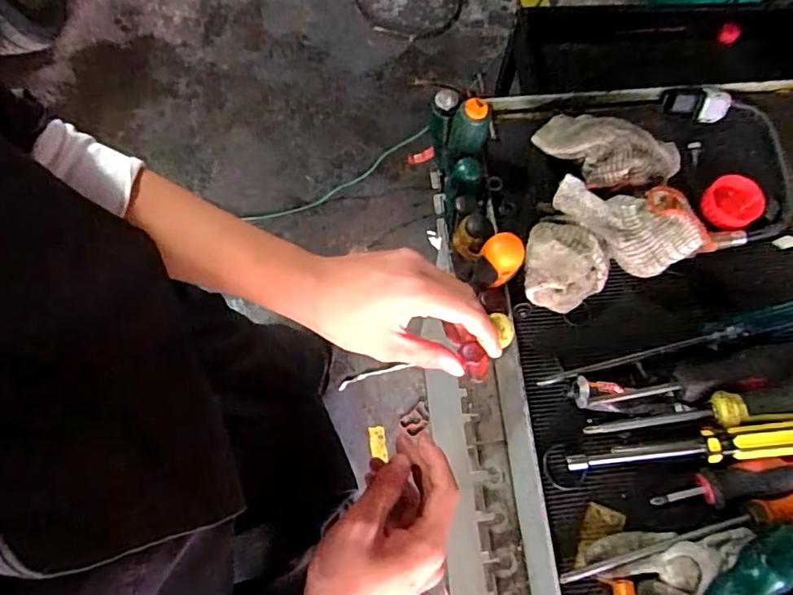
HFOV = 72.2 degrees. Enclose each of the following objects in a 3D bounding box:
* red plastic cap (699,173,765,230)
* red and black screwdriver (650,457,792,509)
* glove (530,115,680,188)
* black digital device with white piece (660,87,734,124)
[{"bbox_3d":[0.295,-0.083,0.481,0.047,0.018,0.047,1,72,-2],"label":"red plastic cap"},{"bbox_3d":[0.243,0.137,0.397,0.102,0.018,0.026,-17,72,12],"label":"red and black screwdriver"},{"bbox_3d":[0.175,-0.122,0.449,0.113,0.048,0.067,24,73,6],"label":"glove"},{"bbox_3d":[0.286,-0.186,0.516,0.056,0.030,0.020,15,43,7],"label":"black digital device with white piece"}]

